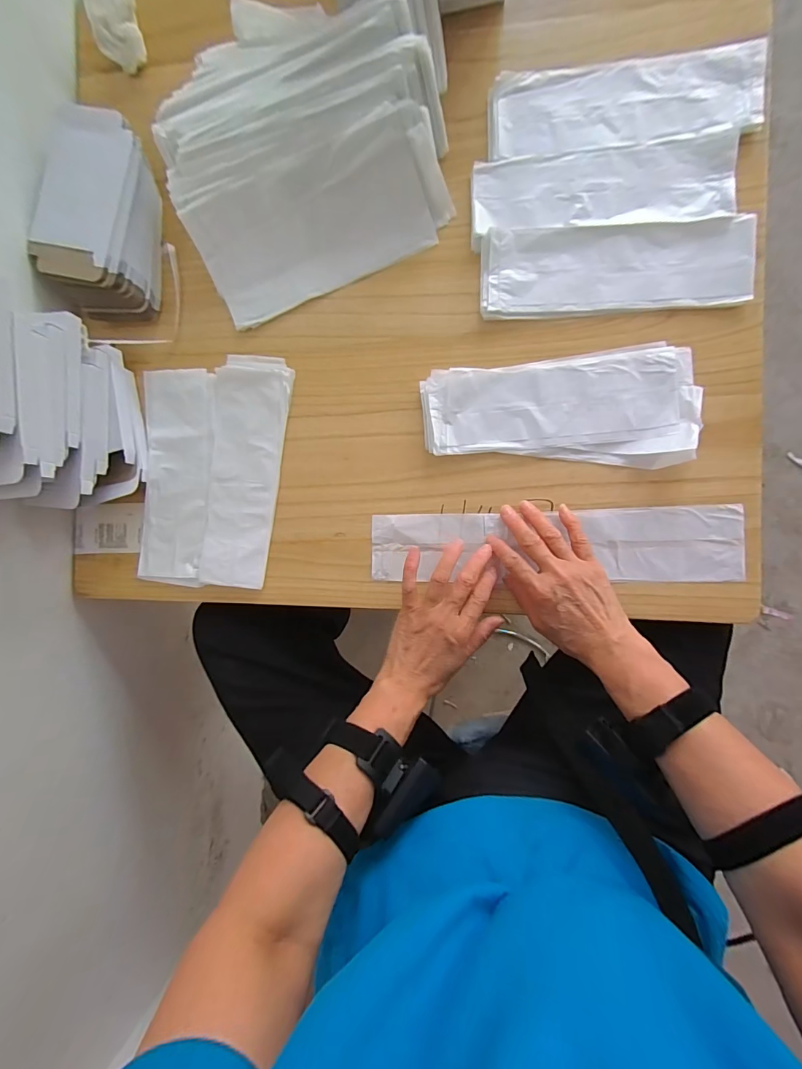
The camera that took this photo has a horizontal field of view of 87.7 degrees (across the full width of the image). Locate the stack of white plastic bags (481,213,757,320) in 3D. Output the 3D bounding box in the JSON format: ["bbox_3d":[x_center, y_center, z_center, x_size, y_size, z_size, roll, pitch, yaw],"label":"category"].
[{"bbox_3d":[0.212,-0.269,0.422,0.253,0.006,0.087,2,91,9],"label":"stack of white plastic bags"}]

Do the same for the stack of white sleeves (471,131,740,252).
[{"bbox_3d":[0.199,-0.352,0.424,0.247,0.010,0.084,0,91,9],"label":"stack of white sleeves"}]

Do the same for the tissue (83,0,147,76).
[{"bbox_3d":[-0.328,-0.594,0.488,0.065,0.052,0.059,-37,85,8],"label":"tissue"}]

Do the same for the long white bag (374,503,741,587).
[{"bbox_3d":[0.149,0.011,0.432,0.361,0.008,0.076,0,91,9],"label":"long white bag"}]

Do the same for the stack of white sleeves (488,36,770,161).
[{"bbox_3d":[0.220,-0.434,0.420,0.253,0.009,0.084,3,91,9],"label":"stack of white sleeves"}]

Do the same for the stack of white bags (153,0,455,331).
[{"bbox_3d":[-0.097,-0.419,0.438,0.308,0.070,0.280,-19,88,9],"label":"stack of white bags"}]

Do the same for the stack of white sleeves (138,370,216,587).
[{"bbox_3d":[-0.271,-0.067,0.503,0.091,0.005,0.253,3,91,9],"label":"stack of white sleeves"}]

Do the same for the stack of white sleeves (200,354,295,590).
[{"bbox_3d":[-0.181,-0.072,0.485,0.088,0.012,0.262,6,92,9],"label":"stack of white sleeves"}]

